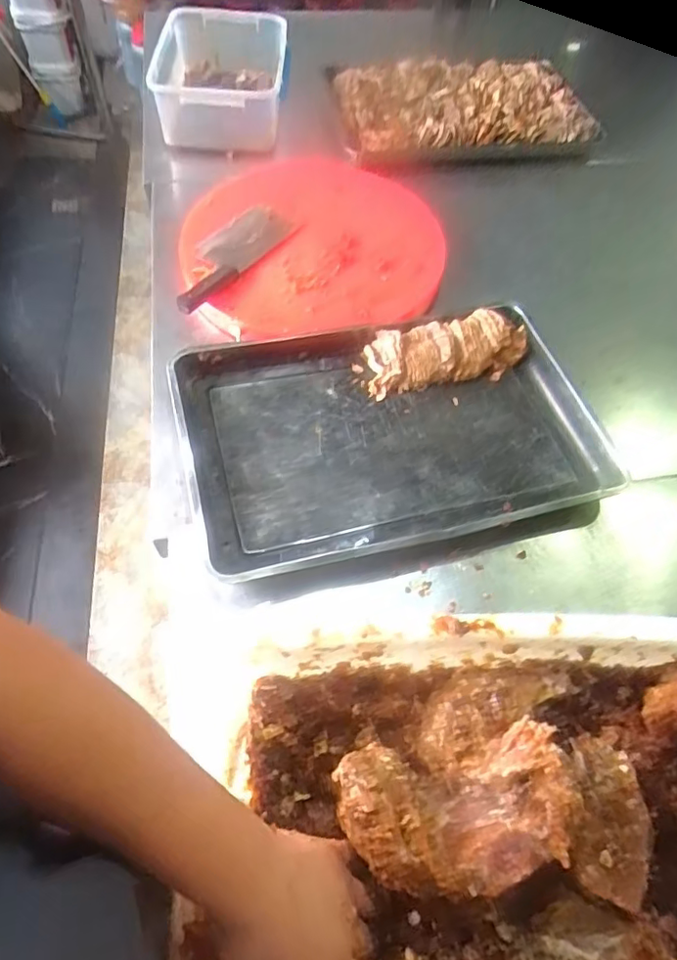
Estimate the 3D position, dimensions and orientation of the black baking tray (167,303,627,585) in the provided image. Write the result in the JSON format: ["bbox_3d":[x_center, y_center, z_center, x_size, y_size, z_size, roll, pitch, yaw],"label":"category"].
[{"bbox_3d":[0.073,-0.074,0.811,0.570,0.052,0.377,-11,61,-10],"label":"black baking tray"}]

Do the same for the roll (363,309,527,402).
[{"bbox_3d":[0.165,-0.199,0.882,0.263,0.055,0.096,-11,61,-10],"label":"roll"}]

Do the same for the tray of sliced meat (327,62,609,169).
[{"bbox_3d":[0.248,-0.752,1.138,0.490,0.061,0.331,-7,61,-8],"label":"tray of sliced meat"}]

